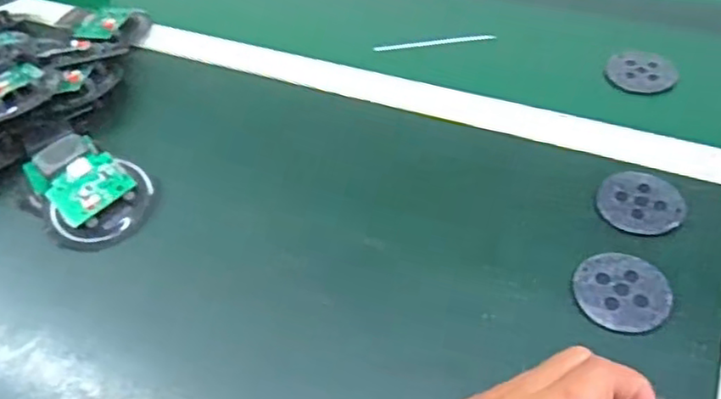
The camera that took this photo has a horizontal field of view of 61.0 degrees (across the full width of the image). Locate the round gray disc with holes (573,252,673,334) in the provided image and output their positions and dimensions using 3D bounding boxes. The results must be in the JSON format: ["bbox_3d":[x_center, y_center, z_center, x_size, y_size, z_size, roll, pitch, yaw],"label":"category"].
[{"bbox_3d":[0.182,0.064,0.426,0.061,0.006,0.061,-3,49,4],"label":"round gray disc with holes"}]

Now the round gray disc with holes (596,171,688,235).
[{"bbox_3d":[0.217,0.002,0.473,0.061,0.008,0.057,-3,49,4],"label":"round gray disc with holes"}]

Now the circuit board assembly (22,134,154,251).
[{"bbox_3d":[-0.236,-0.011,0.531,0.093,0.047,0.108,-31,50,-23],"label":"circuit board assembly"}]

